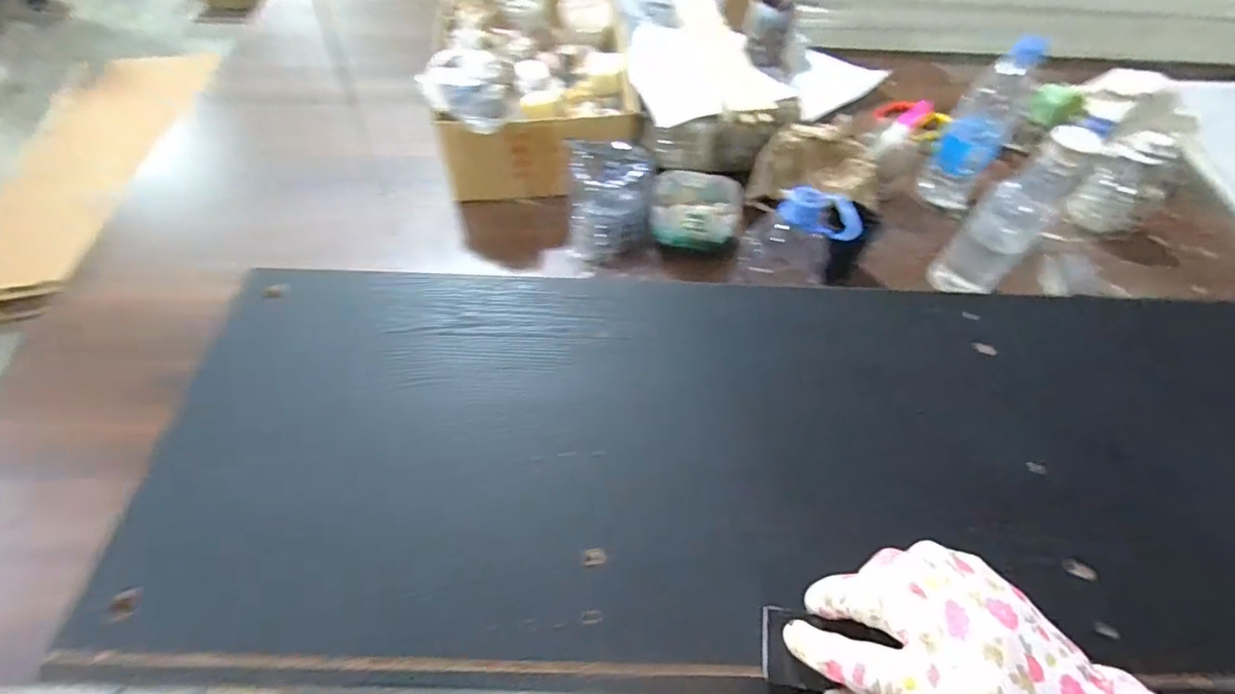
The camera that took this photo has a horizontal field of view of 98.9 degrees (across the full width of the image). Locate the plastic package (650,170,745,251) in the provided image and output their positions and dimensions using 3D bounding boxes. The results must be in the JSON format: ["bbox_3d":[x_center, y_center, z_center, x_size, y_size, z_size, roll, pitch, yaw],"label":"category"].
[{"bbox_3d":[0.097,-0.170,0.652,0.107,0.056,0.079,10,58,4],"label":"plastic package"}]

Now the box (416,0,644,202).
[{"bbox_3d":[-0.108,-0.353,0.706,0.247,0.142,0.300,-2,58,-4],"label":"box"}]

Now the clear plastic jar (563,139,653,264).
[{"bbox_3d":[-0.009,-0.182,0.643,0.096,0.103,0.099,1,57,-2],"label":"clear plastic jar"}]

